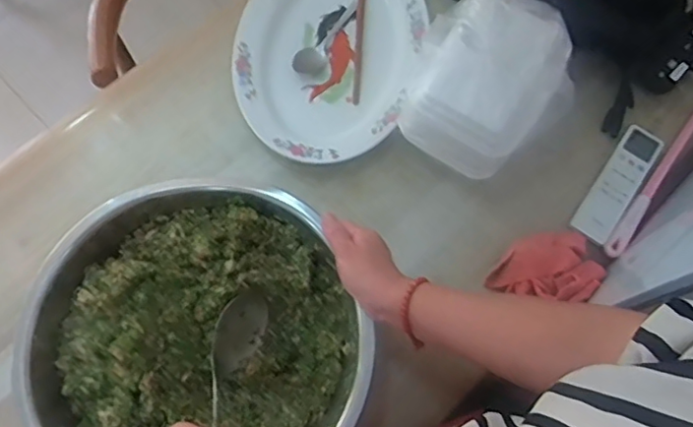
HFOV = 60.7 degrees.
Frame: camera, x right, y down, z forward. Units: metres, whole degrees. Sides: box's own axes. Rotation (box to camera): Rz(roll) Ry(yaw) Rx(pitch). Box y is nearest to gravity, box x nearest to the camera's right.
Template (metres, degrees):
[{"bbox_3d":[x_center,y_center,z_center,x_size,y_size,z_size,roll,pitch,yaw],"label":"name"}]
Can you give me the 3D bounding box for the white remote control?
[{"bbox_3d":[0.356,-0.040,0.776,0.050,0.019,0.163,32,86,9],"label":"white remote control"}]

